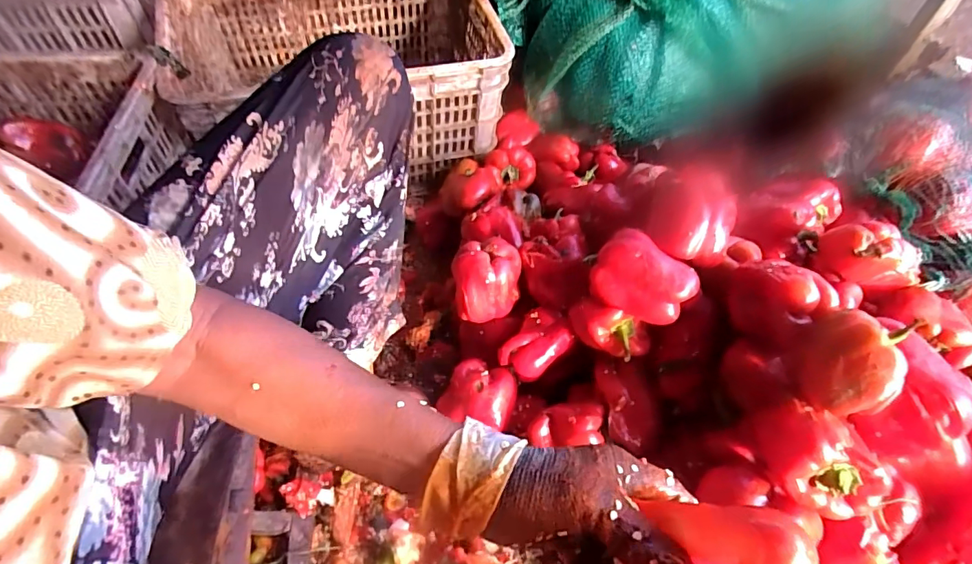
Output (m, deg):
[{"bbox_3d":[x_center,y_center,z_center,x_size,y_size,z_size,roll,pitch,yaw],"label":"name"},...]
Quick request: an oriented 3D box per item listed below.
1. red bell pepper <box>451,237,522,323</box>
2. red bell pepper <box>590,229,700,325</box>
[{"bbox_3d":[0.001,-0.006,0.658,0.088,0.069,0.097,-5,53,-9],"label":"red bell pepper"},{"bbox_3d":[0.173,-0.003,0.546,0.105,0.065,0.063,39,58,23],"label":"red bell pepper"}]

